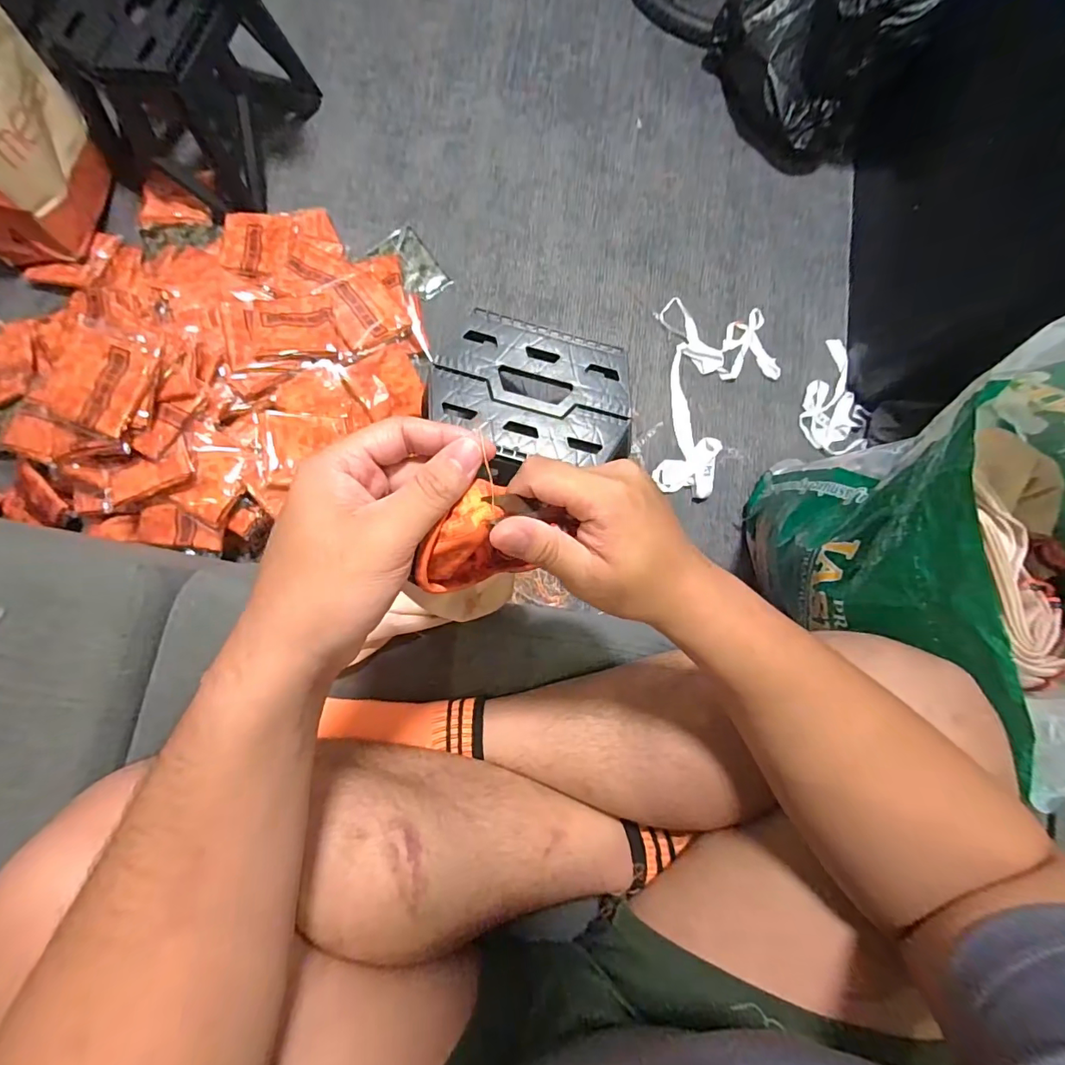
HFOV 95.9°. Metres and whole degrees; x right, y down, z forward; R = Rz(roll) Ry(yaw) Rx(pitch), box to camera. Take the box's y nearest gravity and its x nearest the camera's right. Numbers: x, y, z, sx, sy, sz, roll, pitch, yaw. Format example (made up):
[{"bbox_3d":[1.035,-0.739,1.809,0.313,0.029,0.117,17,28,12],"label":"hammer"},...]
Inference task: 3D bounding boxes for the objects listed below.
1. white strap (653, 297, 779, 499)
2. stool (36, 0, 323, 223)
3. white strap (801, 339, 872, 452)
[{"bbox_3d":[0.351,-0.253,0.903,0.222,0.026,0.379,5,81,-3],"label":"white strap"},{"bbox_3d":[-0.582,-0.761,0.808,0.266,0.229,0.296,18,81,-1],"label":"stool"},{"bbox_3d":[0.585,-0.262,0.923,0.115,0.027,0.228,13,81,-2],"label":"white strap"}]

